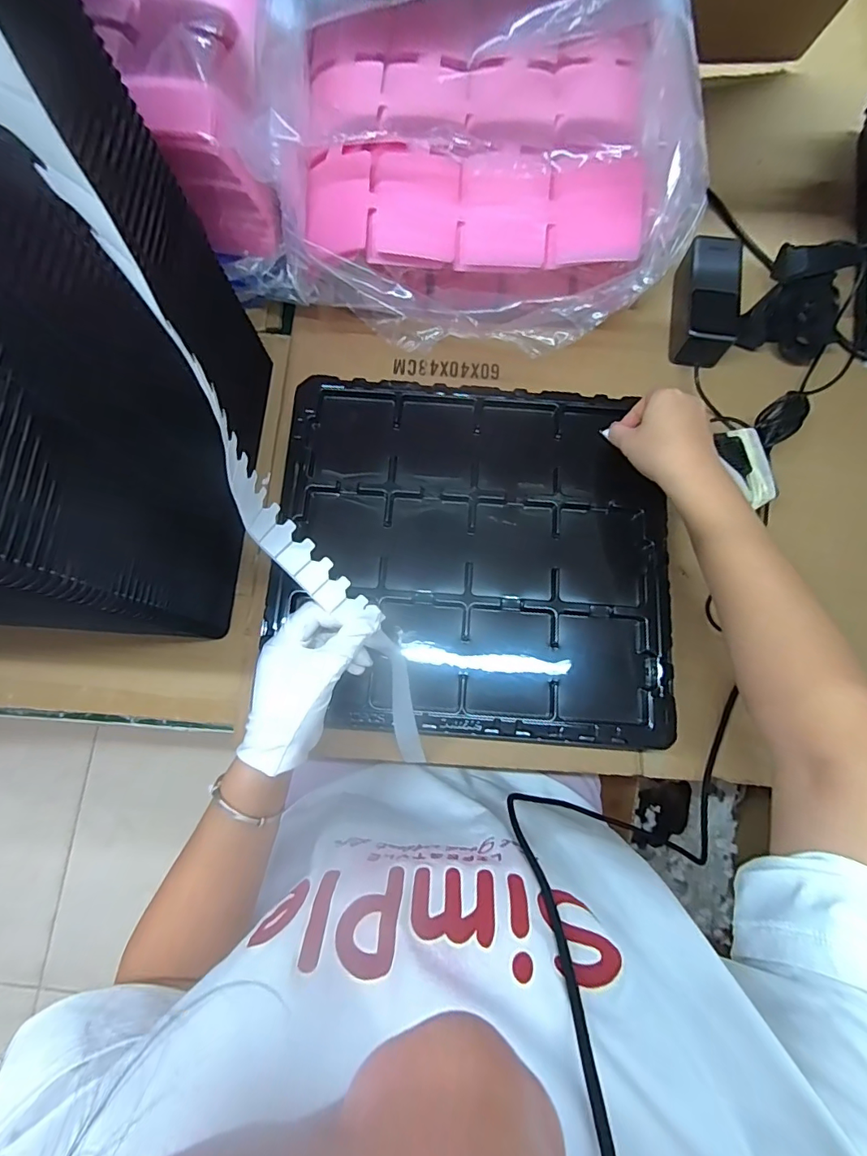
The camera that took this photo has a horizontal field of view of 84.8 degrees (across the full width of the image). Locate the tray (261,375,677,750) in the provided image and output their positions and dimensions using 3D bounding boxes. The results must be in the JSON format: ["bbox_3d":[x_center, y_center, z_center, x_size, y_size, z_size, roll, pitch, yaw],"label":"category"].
[{"bbox_3d":[0.035,-0.026,0.453,0.361,0.024,0.329,3,79,2],"label":"tray"}]

